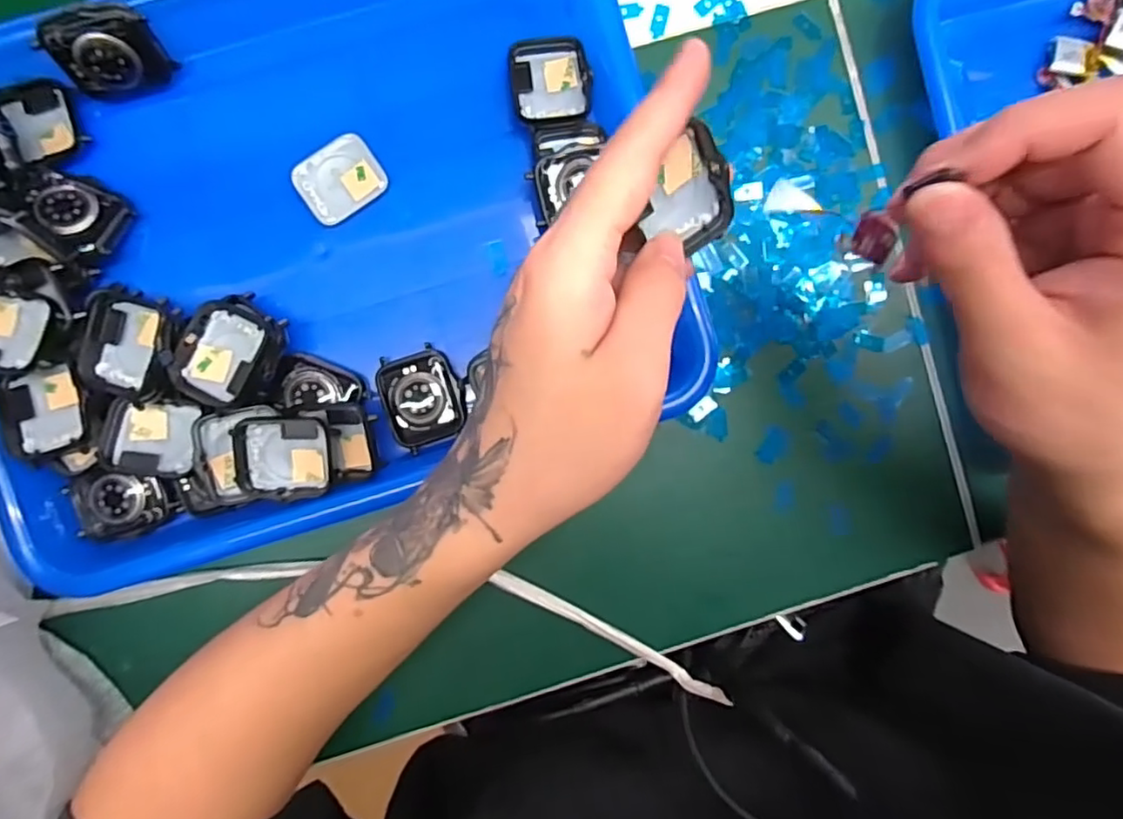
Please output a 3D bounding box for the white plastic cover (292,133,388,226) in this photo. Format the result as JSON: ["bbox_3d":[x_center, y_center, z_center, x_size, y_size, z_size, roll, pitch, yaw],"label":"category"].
[{"bbox_3d":[-0.107,-0.111,0.294,0.040,0.006,0.032,-36,95,-5],"label":"white plastic cover"}]

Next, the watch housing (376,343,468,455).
[{"bbox_3d":[-0.068,-0.006,0.296,0.037,0.014,0.045,-19,93,-6],"label":"watch housing"}]

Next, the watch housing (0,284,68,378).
[{"bbox_3d":[-0.244,-0.034,0.266,0.045,0.010,0.039,14,89,-7],"label":"watch housing"}]

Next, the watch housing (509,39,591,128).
[{"bbox_3d":[-0.005,-0.157,0.294,0.037,0.010,0.041,-6,91,-7],"label":"watch housing"}]

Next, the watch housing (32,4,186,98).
[{"bbox_3d":[-0.200,-0.158,0.271,0.042,0.036,0.013,-20,50,-12],"label":"watch housing"}]

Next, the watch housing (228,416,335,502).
[{"bbox_3d":[-0.128,0.022,0.282,0.043,0.010,0.037,-3,91,-7],"label":"watch housing"}]

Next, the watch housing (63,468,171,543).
[{"bbox_3d":[-0.209,0.045,0.287,0.042,0.010,0.033,-13,92,-7],"label":"watch housing"}]

